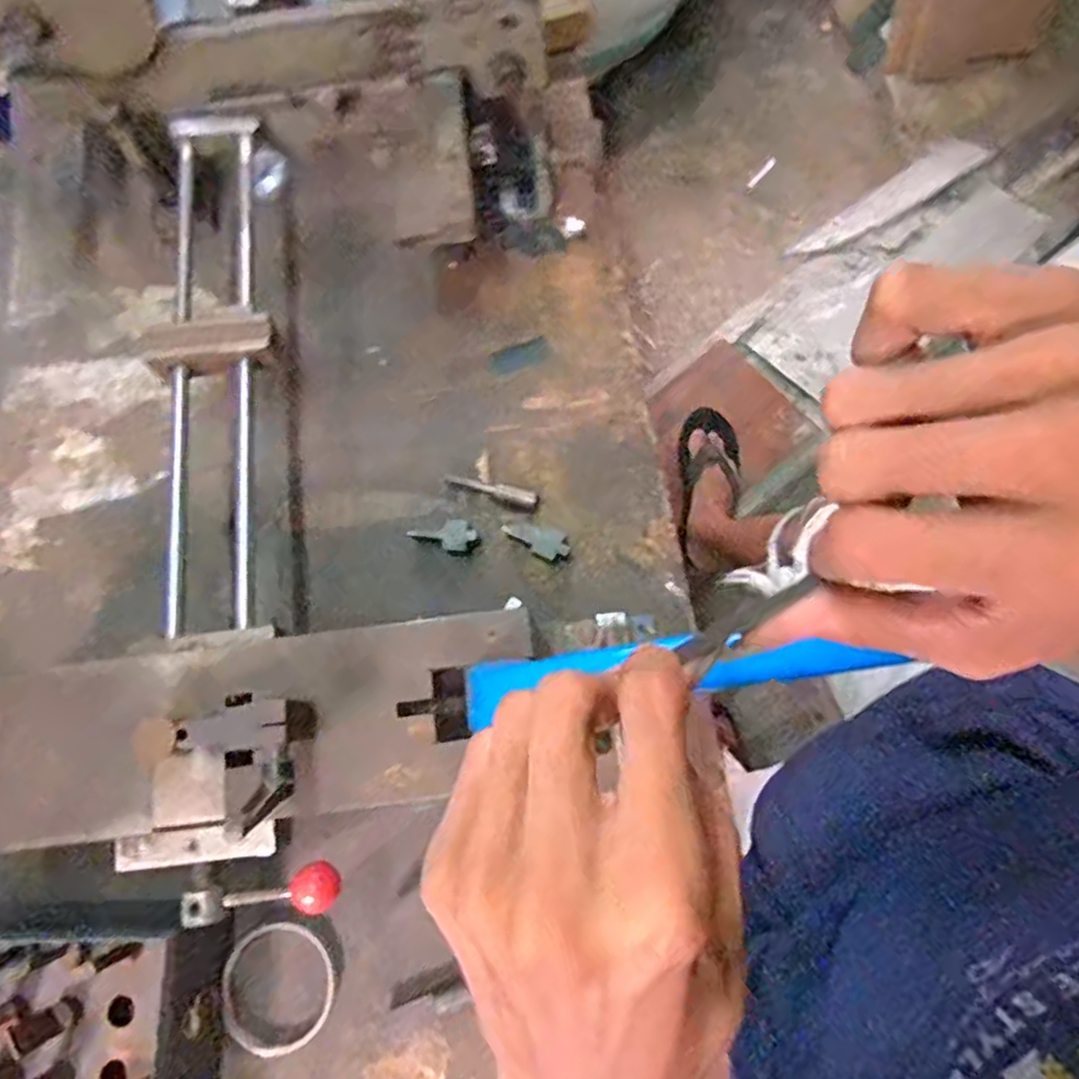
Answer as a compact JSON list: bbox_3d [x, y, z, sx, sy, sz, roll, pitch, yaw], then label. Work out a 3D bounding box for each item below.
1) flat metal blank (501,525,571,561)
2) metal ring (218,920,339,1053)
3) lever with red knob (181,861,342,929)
[{"bbox_3d":[-0.003,0.001,0.584,0.055,0.010,0.025,19,77,7],"label":"flat metal blank"},{"bbox_3d":[-0.191,0.328,0.522,0.076,0.009,0.085,-35,85,-28],"label":"metal ring"},{"bbox_3d":[-0.169,0.218,0.438,0.092,0.027,0.024,-7,75,0],"label":"lever with red knob"}]

